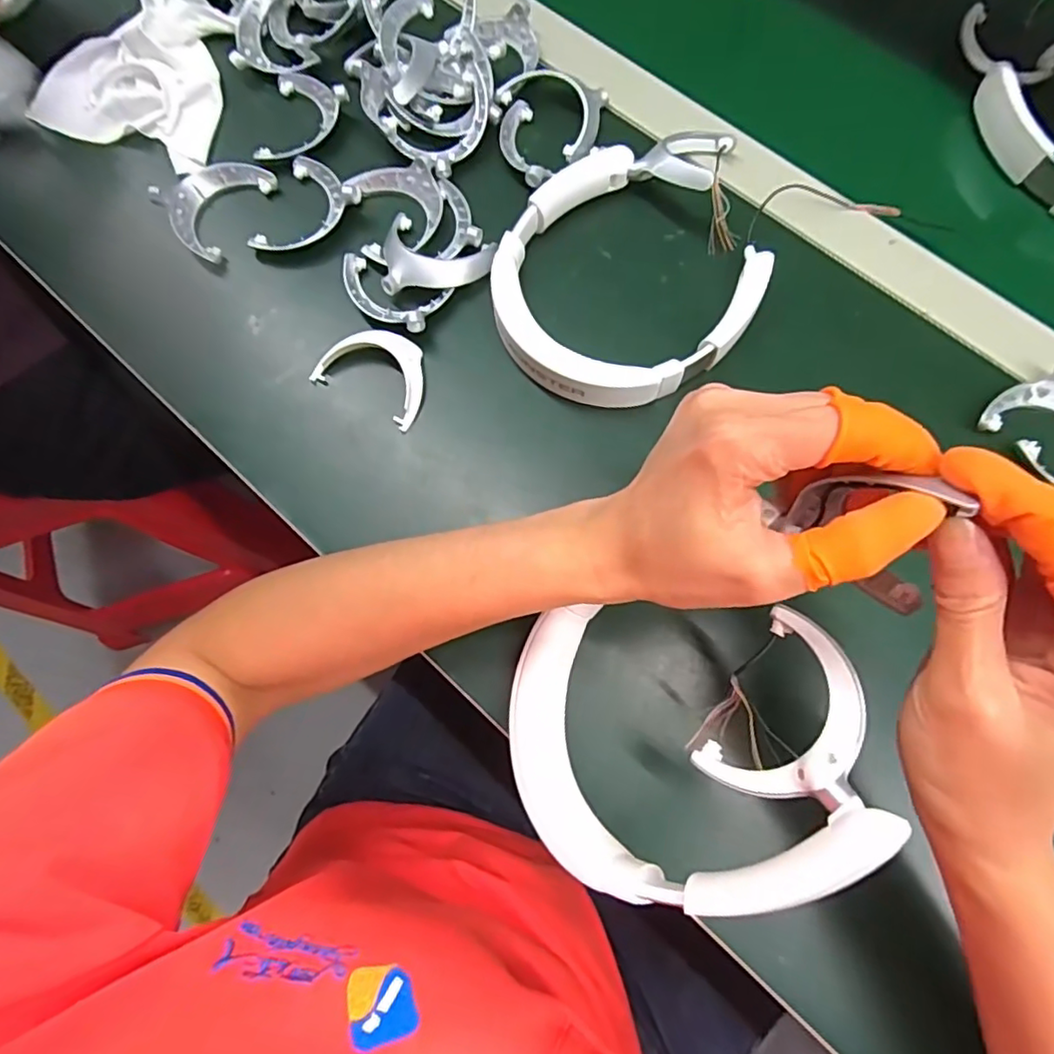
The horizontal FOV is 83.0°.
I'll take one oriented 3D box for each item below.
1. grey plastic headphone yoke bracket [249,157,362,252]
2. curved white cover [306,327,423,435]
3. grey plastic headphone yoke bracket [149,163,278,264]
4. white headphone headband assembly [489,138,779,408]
[{"bbox_3d":[-0.140,-0.205,0.384,0.054,0.021,0.070,19,75,6],"label":"grey plastic headphone yoke bracket"},{"bbox_3d":[-0.089,-0.096,0.355,0.068,0.016,0.048,30,77,9],"label":"curved white cover"},{"bbox_3d":[-0.204,-0.211,0.385,0.051,0.020,0.073,28,77,8],"label":"grey plastic headphone yoke bracket"},{"bbox_3d":[0.060,-0.155,0.358,0.164,0.031,0.174,0,74,1],"label":"white headphone headband assembly"}]

